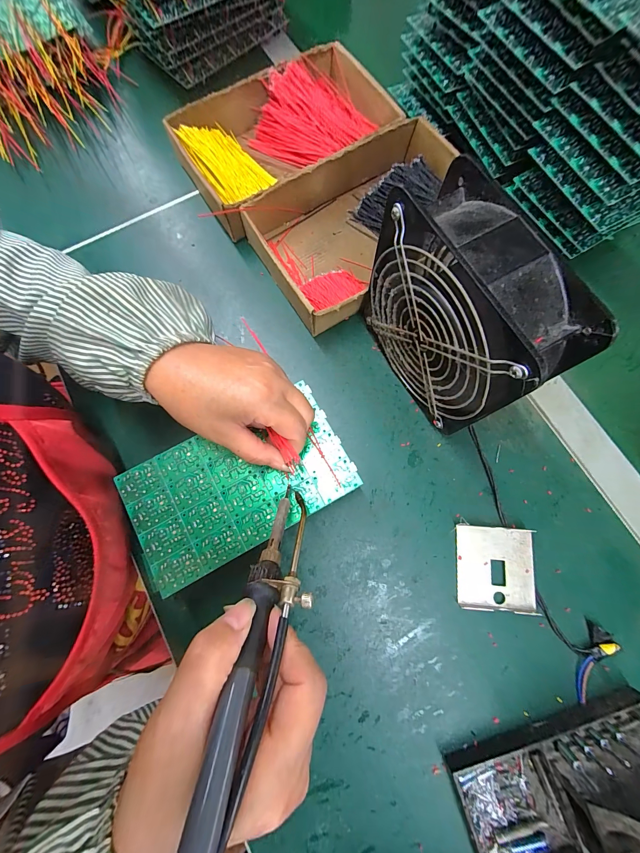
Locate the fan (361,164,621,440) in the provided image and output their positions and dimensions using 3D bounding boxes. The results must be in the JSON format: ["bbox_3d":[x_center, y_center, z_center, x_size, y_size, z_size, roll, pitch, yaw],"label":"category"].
[{"bbox_3d":[0.103,-0.080,0.250,0.064,0.152,0.150,-29,79,-7],"label":"fan"}]

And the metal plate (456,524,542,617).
[{"bbox_3d":[0.154,0.124,0.274,0.065,0.010,0.068,3,77,1],"label":"metal plate"}]

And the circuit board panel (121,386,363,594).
[{"bbox_3d":[-0.068,0.046,0.256,0.175,0.004,0.101,-29,79,-6],"label":"circuit board panel"}]

